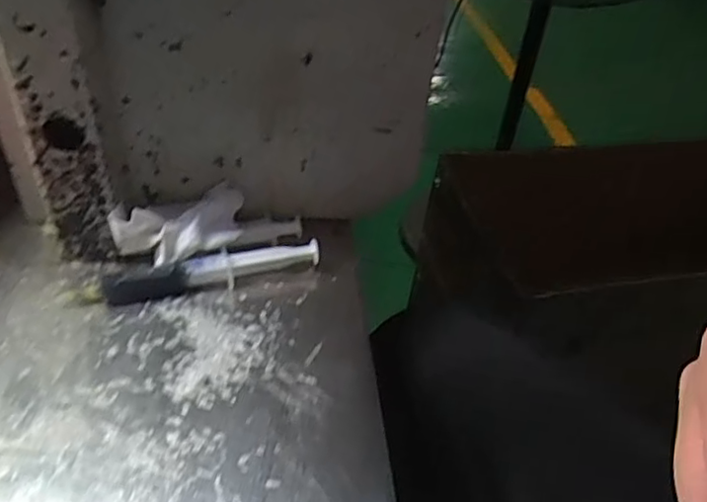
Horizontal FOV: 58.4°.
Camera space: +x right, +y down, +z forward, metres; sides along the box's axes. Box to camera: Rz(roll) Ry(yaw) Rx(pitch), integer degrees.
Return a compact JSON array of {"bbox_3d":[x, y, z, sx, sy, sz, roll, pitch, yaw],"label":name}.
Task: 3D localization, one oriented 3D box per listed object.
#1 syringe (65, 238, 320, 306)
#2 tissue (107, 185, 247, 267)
[{"bbox_3d":[-0.097,0.014,0.397,0.151,0.018,0.021,-8,43,-18],"label":"syringe"},{"bbox_3d":[-0.112,-0.023,0.409,0.079,0.031,0.055,-4,41,-13],"label":"tissue"}]

